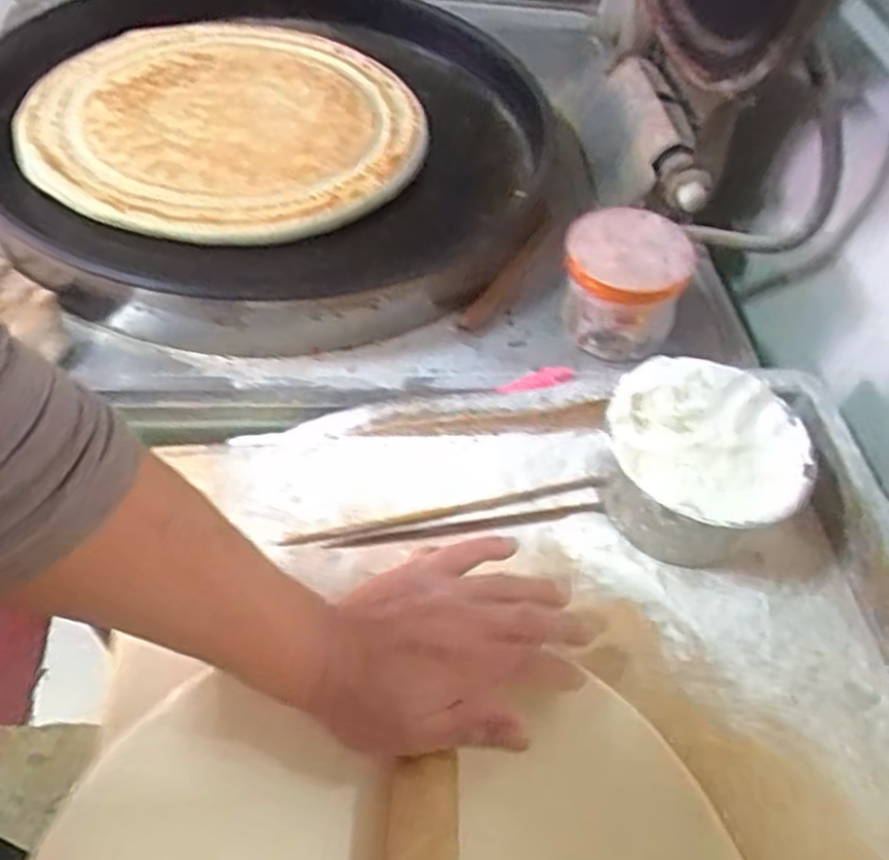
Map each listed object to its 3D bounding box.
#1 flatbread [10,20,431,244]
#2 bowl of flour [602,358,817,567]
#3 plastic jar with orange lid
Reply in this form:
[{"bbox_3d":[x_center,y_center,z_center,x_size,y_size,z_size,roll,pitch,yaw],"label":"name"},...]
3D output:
[{"bbox_3d":[-0.211,-0.306,0.728,0.356,0.012,0.352,3,53,-4],"label":"flatbread"},{"bbox_3d":[0.170,0.026,0.508,0.129,0.084,0.120,3,52,-4],"label":"bowl of flour"},{"bbox_3d":[0.142,-0.118,0.611,0.099,0.103,0.092,3,52,-4],"label":"plastic jar with orange lid"}]

